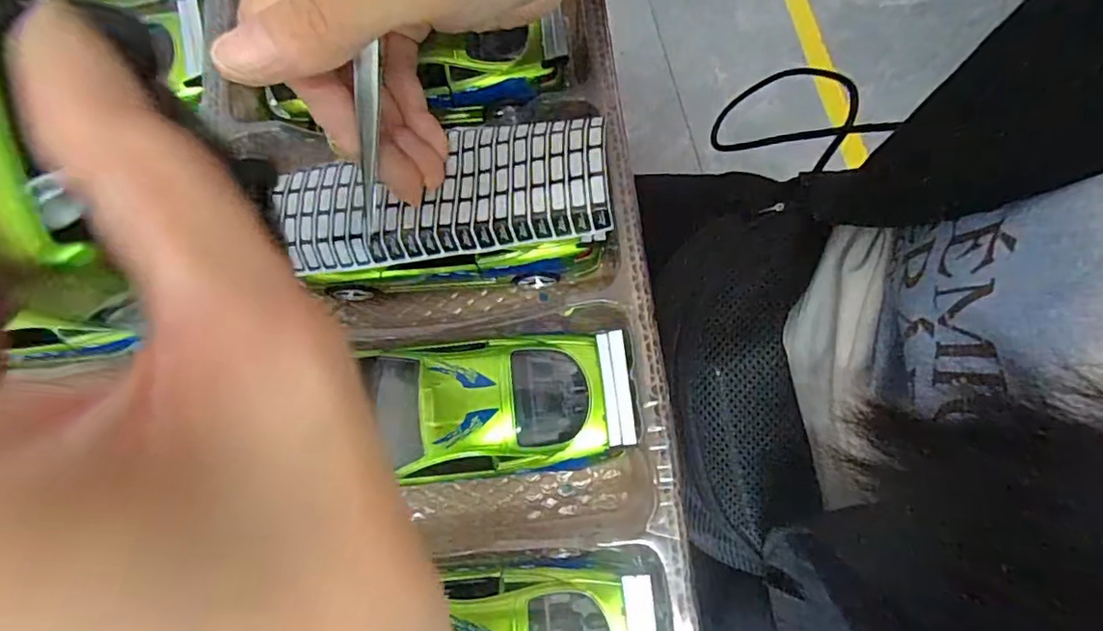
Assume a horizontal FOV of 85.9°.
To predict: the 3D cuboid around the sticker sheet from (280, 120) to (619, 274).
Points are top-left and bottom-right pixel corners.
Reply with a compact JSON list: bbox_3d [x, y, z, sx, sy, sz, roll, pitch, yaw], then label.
[{"bbox_3d":[-0.042,-0.047,0.221,0.125,0.013,0.049,-6,70,11],"label":"sticker sheet"}]

